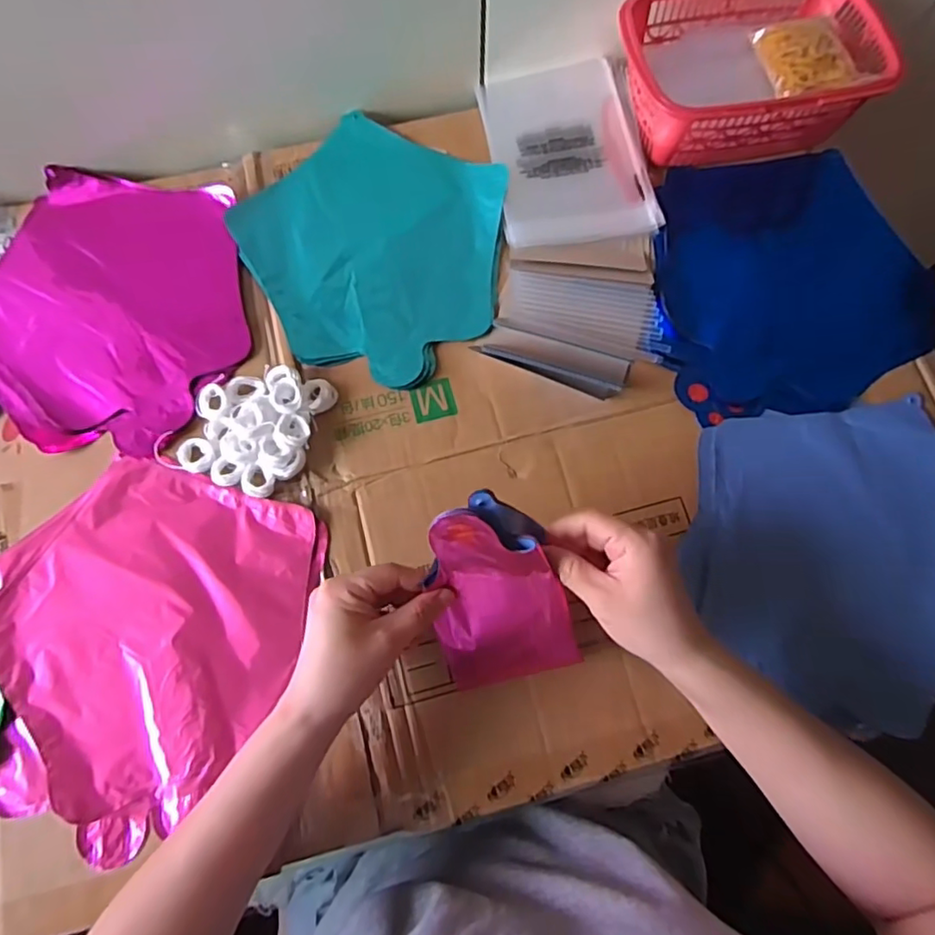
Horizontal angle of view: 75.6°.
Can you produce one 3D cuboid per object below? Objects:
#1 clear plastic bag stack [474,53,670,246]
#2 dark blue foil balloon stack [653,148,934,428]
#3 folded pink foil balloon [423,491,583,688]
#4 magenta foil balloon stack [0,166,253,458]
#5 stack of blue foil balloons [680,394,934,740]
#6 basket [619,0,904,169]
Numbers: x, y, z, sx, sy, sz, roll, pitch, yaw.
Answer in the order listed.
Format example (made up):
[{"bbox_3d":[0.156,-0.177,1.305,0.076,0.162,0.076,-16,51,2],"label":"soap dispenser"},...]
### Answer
[{"bbox_3d":[0.086,-0.283,0.533,0.129,0.013,0.190,-8,74,-3],"label":"clear plastic bag stack"},{"bbox_3d":[0.264,-0.159,0.506,0.224,0.024,0.238,-6,74,-2],"label":"dark blue foil balloon stack"},{"bbox_3d":[0.018,0.086,0.396,0.088,0.145,0.024,-14,31,9],"label":"folded pink foil balloon"},{"bbox_3d":[-0.292,-0.140,0.499,0.238,0.016,0.238,33,76,9],"label":"magenta foil balloon stack"},{"bbox_3d":[0.292,0.067,0.445,0.253,0.020,0.226,-7,74,-2],"label":"stack of blue foil balloons"},{"bbox_3d":[0.238,-0.354,0.526,0.221,0.067,0.156,-8,74,-3],"label":"basket"}]

